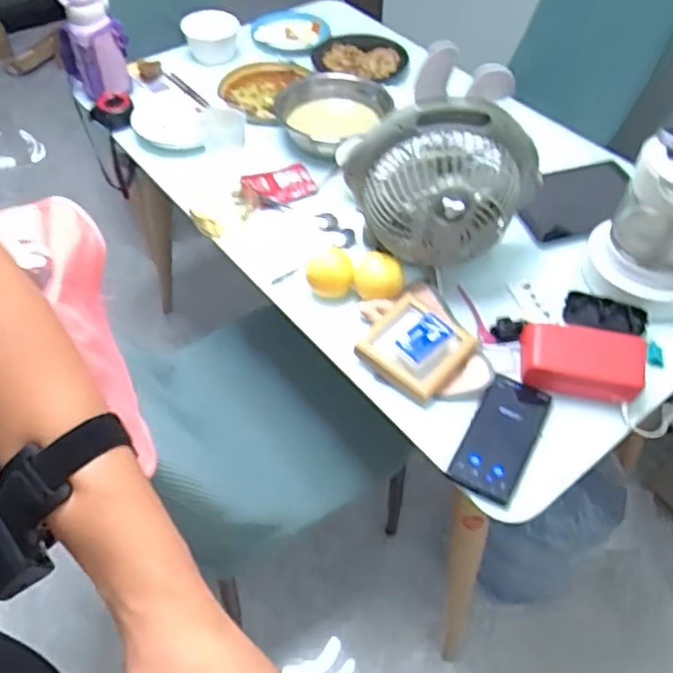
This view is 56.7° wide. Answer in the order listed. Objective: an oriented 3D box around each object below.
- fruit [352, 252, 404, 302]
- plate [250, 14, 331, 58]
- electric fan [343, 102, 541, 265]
[{"bbox_3d":[0.059,-0.081,0.898,0.071,0.065,0.065,4,51,3],"label":"fruit"},{"bbox_3d":[-0.104,-0.675,1.382,0.158,0.030,0.156,0,51,0],"label":"plate"},{"bbox_3d":[0.148,-0.188,0.861,0.256,0.246,0.132,4,51,3],"label":"electric fan"}]

